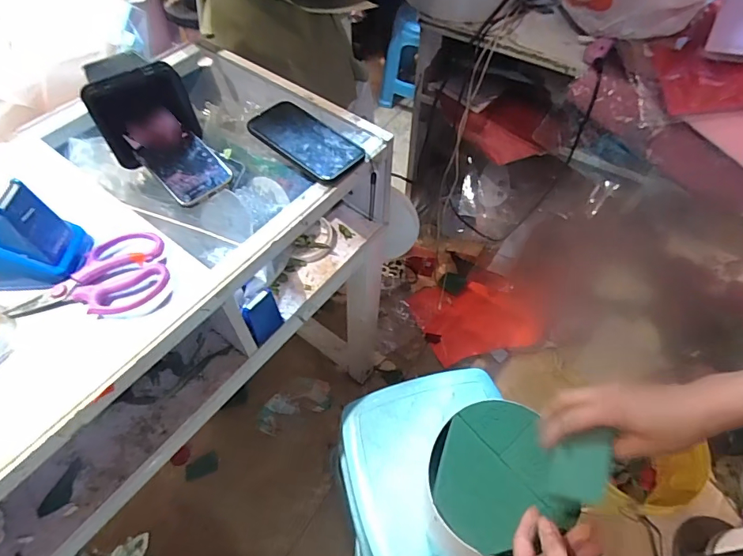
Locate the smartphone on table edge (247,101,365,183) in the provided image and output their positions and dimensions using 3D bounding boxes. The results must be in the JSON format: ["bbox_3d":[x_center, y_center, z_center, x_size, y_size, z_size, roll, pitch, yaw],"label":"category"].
[{"bbox_3d":[-0.088,-0.184,0.586,0.163,0.011,0.078,40,66,22],"label":"smartphone on table edge"}]

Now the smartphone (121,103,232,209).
[{"bbox_3d":[-0.235,-0.150,0.542,0.073,0.016,0.133,-39,81,-18],"label":"smartphone"}]

